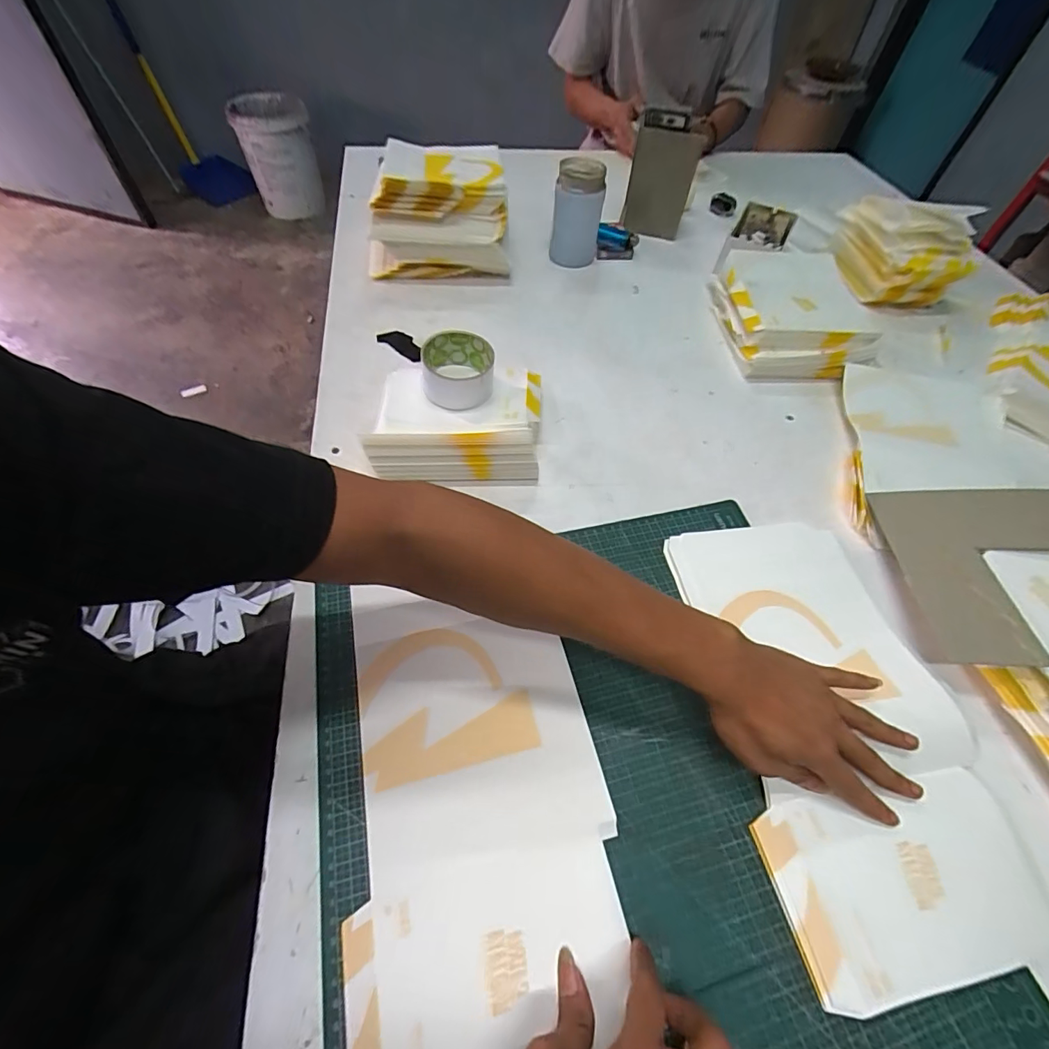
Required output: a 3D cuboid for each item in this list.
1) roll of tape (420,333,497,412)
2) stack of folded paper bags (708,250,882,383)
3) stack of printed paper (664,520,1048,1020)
[{"bbox_3d":[-0.077,-0.178,0.540,0.080,0.046,0.086,2,57,-3],"label":"roll of tape"},{"bbox_3d":[0.386,-0.312,0.674,0.193,0.077,0.254,4,57,-2],"label":"stack of folded paper bags"},{"bbox_3d":[0.265,0.151,0.401,0.201,0.021,0.357,-1,54,-5],"label":"stack of printed paper"}]

